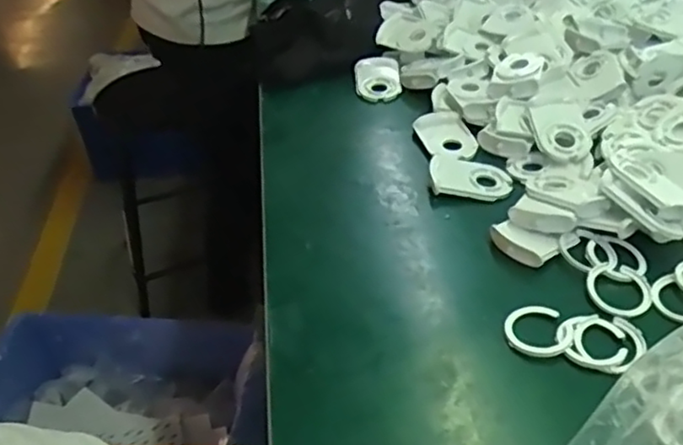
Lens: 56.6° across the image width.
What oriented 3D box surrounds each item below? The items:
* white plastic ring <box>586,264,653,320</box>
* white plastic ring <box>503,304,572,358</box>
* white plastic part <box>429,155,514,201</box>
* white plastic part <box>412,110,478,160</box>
[{"bbox_3d":[0.228,0.055,0.521,0.057,0.013,0.049,-20,42,-20],"label":"white plastic ring"},{"bbox_3d":[0.152,0.085,0.498,0.048,0.006,0.050,-2,39,1],"label":"white plastic ring"},{"bbox_3d":[0.134,-0.050,0.655,0.083,0.019,0.057,3,39,7],"label":"white plastic part"},{"bbox_3d":[0.121,-0.098,0.719,0.058,0.016,0.085,-9,40,-8],"label":"white plastic part"}]

